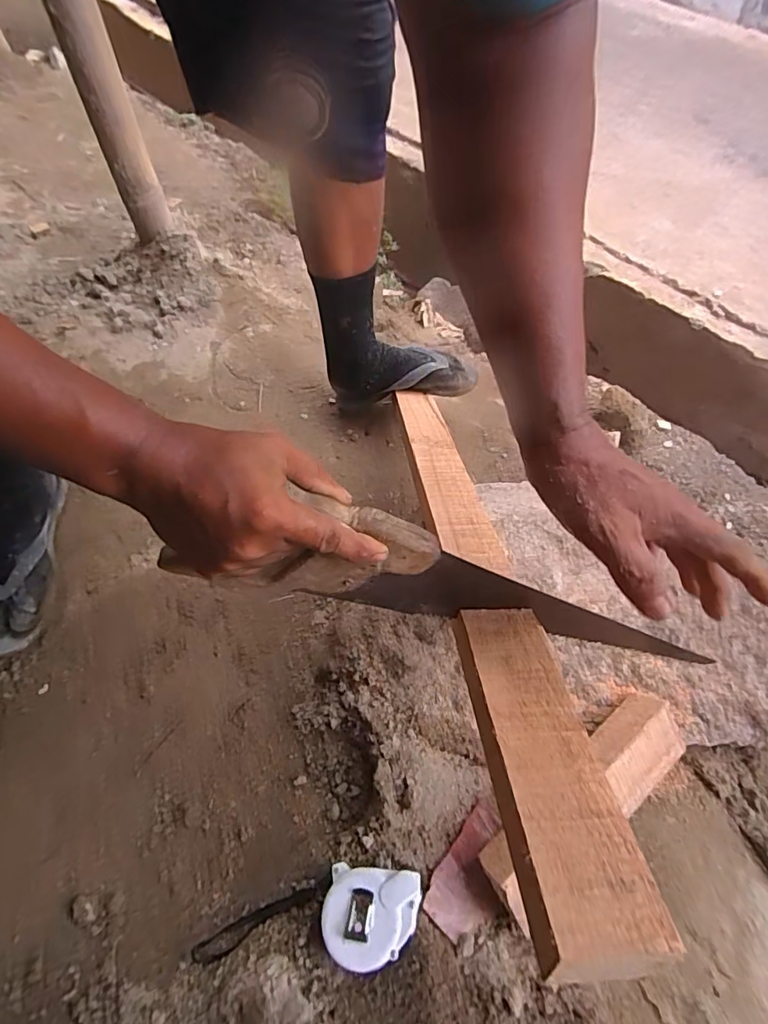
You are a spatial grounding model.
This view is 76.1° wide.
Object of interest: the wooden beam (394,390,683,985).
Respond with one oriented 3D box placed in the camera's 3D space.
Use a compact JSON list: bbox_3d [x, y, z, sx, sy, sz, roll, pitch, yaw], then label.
[{"bbox_3d":[0.074,0.021,0.510,0.065,0.035,0.697,-2,33,-4],"label":"wooden beam"}]

